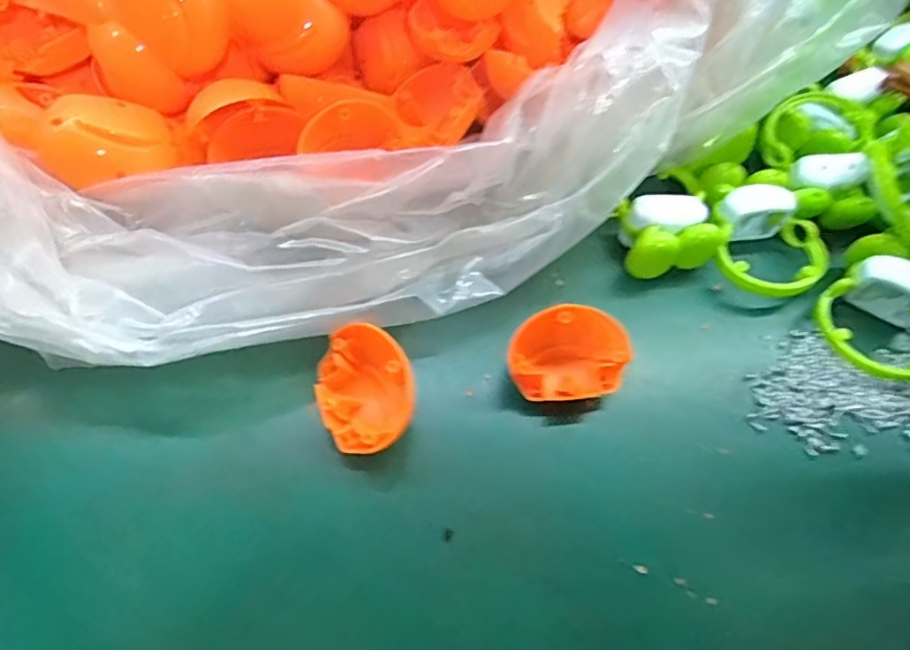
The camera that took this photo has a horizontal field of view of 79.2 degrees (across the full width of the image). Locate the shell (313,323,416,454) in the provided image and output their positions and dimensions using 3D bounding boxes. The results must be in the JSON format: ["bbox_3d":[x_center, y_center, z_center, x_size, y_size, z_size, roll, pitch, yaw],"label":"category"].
[{"bbox_3d":[-0.063,0.047,0.399,0.066,0.034,0.085,6,75,23],"label":"shell"}]

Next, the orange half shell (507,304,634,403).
[{"bbox_3d":[0.087,0.021,0.426,0.090,0.027,0.071,-6,95,-2],"label":"orange half shell"}]

